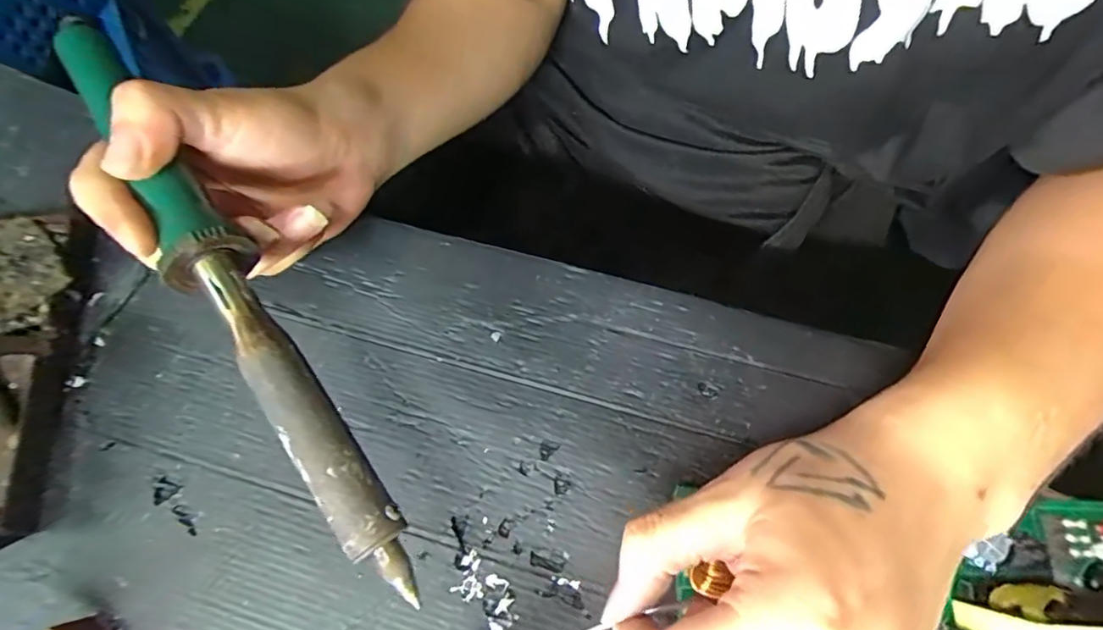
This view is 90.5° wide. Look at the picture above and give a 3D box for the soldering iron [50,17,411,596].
[{"bbox_3d":[-0.126,-0.019,0.202,0.023,0.026,0.269,-35,76,-10],"label":"soldering iron"}]

